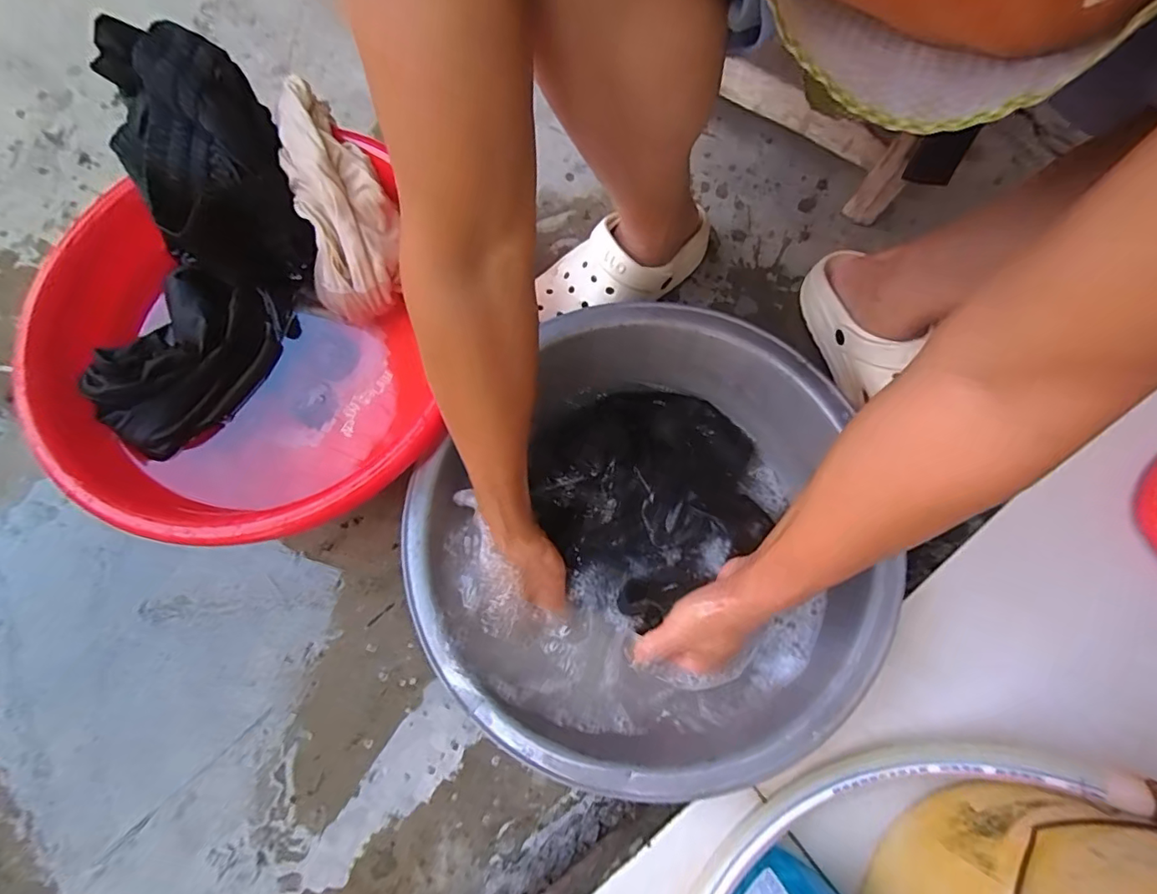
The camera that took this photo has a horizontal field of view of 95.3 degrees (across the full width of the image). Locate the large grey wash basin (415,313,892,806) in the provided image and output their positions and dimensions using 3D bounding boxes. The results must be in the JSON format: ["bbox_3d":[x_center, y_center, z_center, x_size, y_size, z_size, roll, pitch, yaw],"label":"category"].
[{"bbox_3d":[0.059,0.077,0.443,0.336,0.106,0.350,0,74,1],"label":"large grey wash basin"}]

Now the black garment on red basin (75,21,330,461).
[{"bbox_3d":[-0.320,-0.158,0.448,0.135,0.100,0.314,6,93,3],"label":"black garment on red basin"}]

